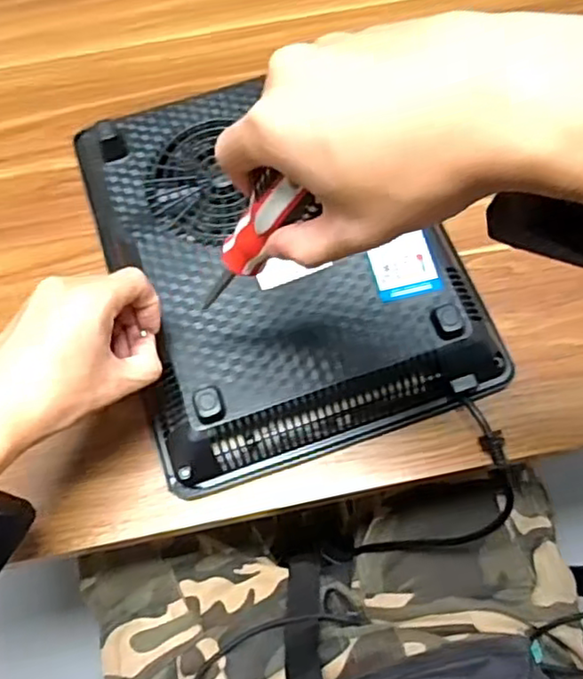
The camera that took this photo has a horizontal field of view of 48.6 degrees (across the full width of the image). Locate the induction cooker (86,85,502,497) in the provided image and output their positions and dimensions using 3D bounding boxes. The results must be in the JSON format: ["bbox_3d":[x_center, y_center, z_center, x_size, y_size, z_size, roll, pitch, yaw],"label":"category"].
[{"bbox_3d":[-0.013,-0.074,0.516,0.260,0.051,0.325,-18,69,-6],"label":"induction cooker"}]

